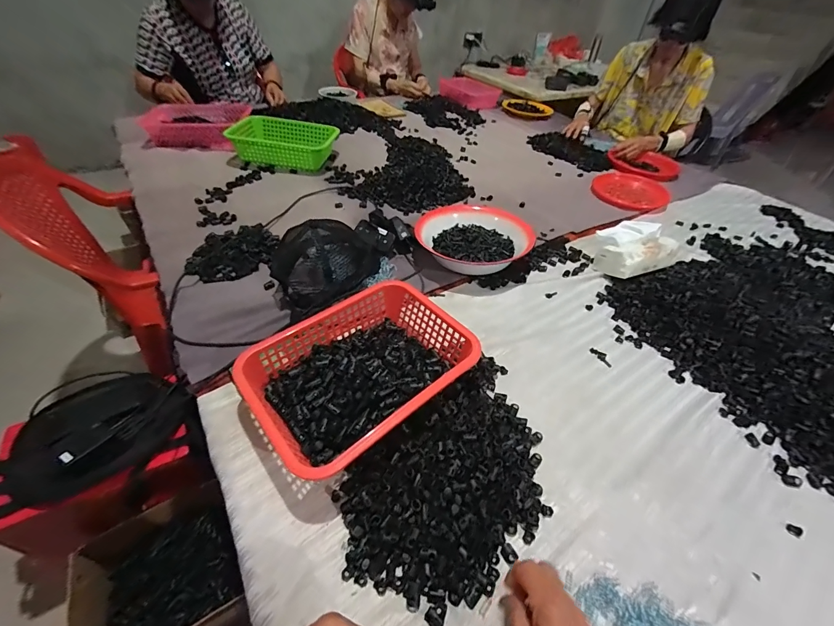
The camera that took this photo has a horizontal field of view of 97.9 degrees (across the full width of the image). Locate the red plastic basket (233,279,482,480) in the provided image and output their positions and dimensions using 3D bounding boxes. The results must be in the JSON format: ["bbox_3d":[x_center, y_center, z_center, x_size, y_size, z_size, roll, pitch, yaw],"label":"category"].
[{"bbox_3d":[-0.078,0.086,0.534,0.298,0.081,0.214,-30,56,-30],"label":"red plastic basket"}]

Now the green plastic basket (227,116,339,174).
[{"bbox_3d":[-0.407,-0.536,1.133,0.288,0.075,0.198,7,46,1],"label":"green plastic basket"}]

